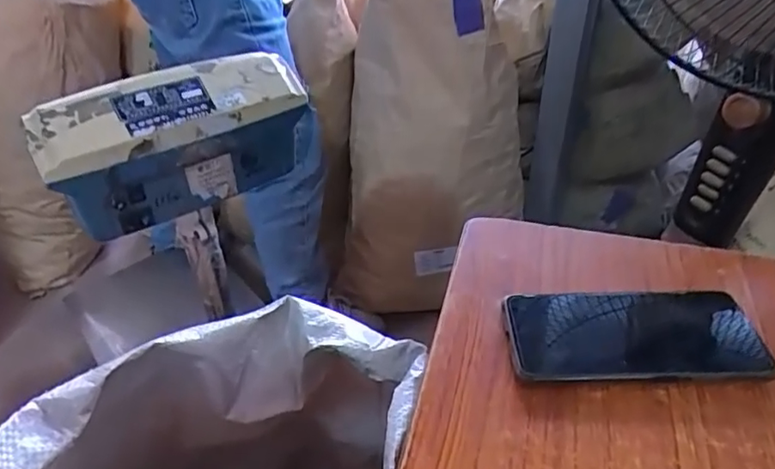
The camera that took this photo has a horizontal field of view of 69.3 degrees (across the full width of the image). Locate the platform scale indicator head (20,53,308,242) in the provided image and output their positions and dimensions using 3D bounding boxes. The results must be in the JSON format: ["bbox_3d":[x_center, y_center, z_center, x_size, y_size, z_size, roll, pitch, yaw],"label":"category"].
[{"bbox_3d":[-0.211,-0.094,0.589,0.267,0.133,0.083,-30,46,-31],"label":"platform scale indicator head"}]

